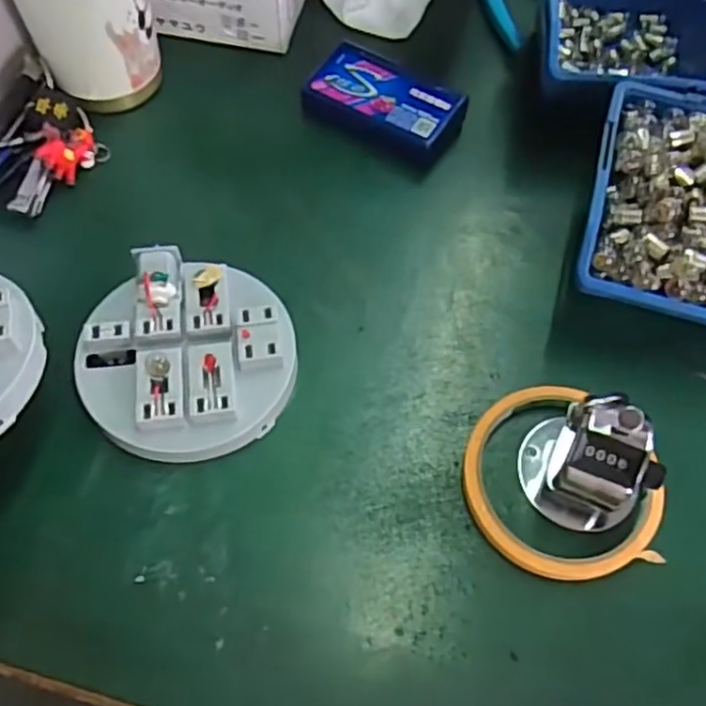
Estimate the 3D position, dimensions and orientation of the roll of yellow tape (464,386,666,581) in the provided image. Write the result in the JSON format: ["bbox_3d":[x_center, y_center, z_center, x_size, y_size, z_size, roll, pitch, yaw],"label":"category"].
[{"bbox_3d":[0.094,0.060,0.320,0.084,0.021,0.091,-1,61,3],"label":"roll of yellow tape"}]

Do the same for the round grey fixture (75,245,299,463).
[{"bbox_3d":[-0.080,0.001,0.331,0.098,0.029,0.098,-1,61,3],"label":"round grey fixture"}]

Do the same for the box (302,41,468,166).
[{"bbox_3d":[0.019,-0.153,0.419,0.088,0.021,0.052,31,67,19],"label":"box"}]

